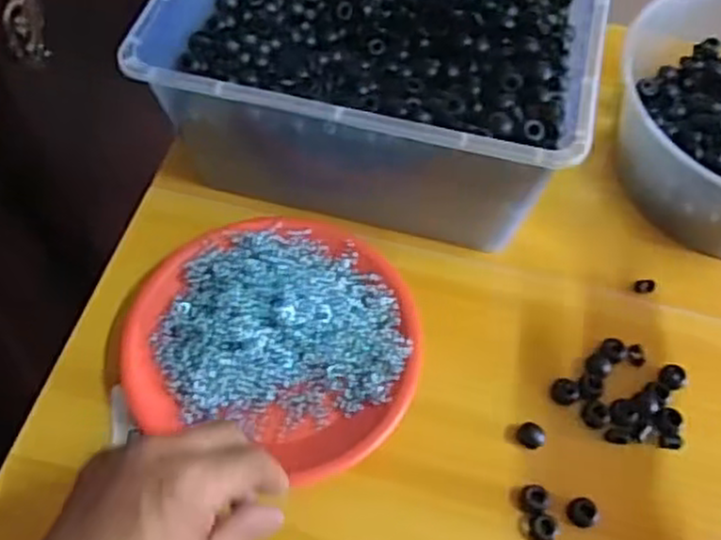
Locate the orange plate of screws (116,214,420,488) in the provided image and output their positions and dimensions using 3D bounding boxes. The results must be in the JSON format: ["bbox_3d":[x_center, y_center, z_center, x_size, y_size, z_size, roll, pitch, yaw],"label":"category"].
[{"bbox_3d":[-0.058,0.042,0.522,0.199,0.042,0.172,15,60,7],"label":"orange plate of screws"}]

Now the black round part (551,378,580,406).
[{"bbox_3d":[0.142,0.084,0.516,0.019,0.007,0.020,1,59,-1],"label":"black round part"}]

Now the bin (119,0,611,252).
[{"bbox_3d":[0.026,-0.192,0.588,0.302,0.121,0.308,14,60,6],"label":"bin"}]

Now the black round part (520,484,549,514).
[{"bbox_3d":[0.111,0.147,0.477,0.017,0.008,0.017,1,59,-1],"label":"black round part"}]

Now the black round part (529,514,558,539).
[{"bbox_3d":[0.115,0.163,0.468,0.017,0.007,0.017,1,59,-1],"label":"black round part"}]

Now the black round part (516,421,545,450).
[{"bbox_3d":[0.114,0.110,0.498,0.019,0.010,0.015,37,65,18],"label":"black round part"}]

